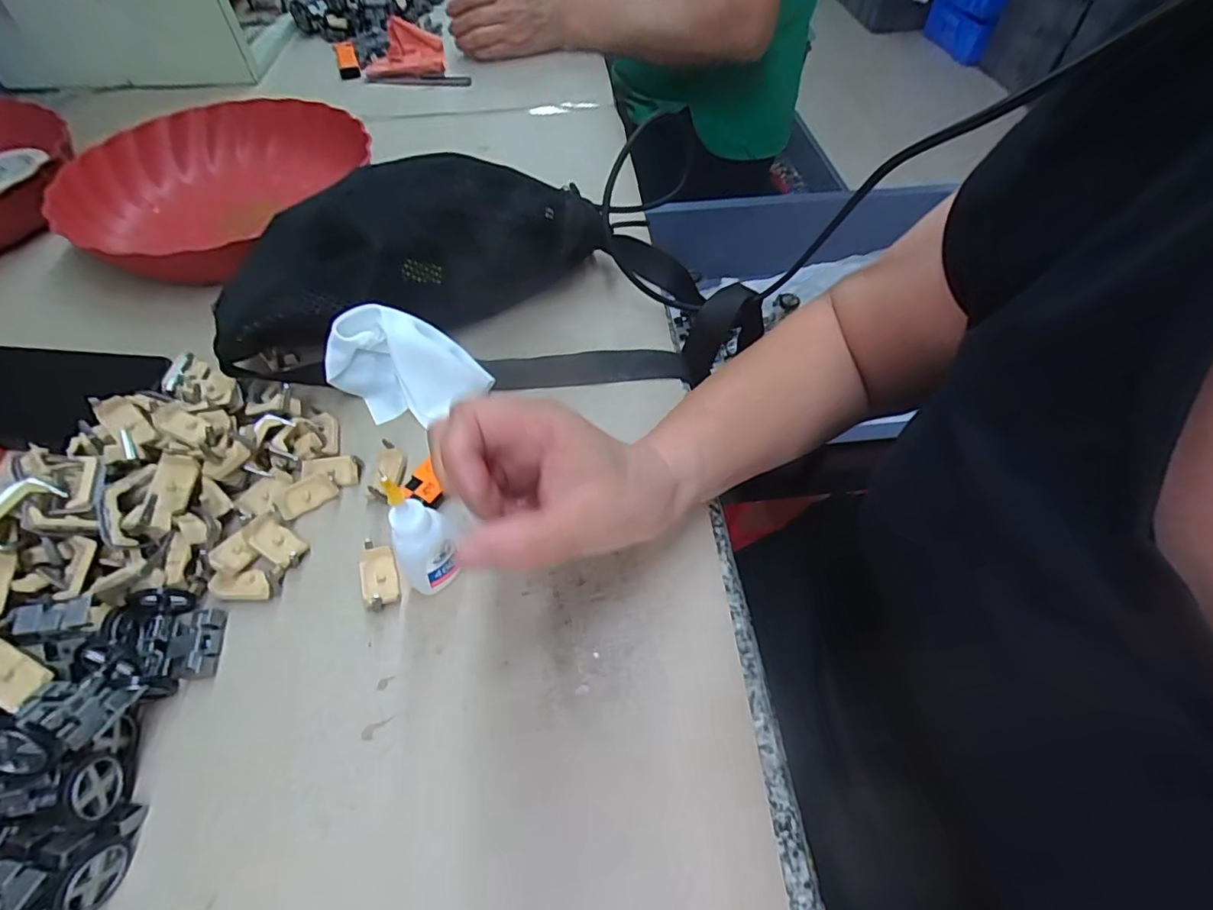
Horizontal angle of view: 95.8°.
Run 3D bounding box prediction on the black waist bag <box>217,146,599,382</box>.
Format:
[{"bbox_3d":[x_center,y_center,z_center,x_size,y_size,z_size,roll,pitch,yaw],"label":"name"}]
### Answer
[{"bbox_3d":[-0.133,-0.137,0.386,0.266,0.096,0.103,-30,60,-18],"label":"black waist bag"}]

